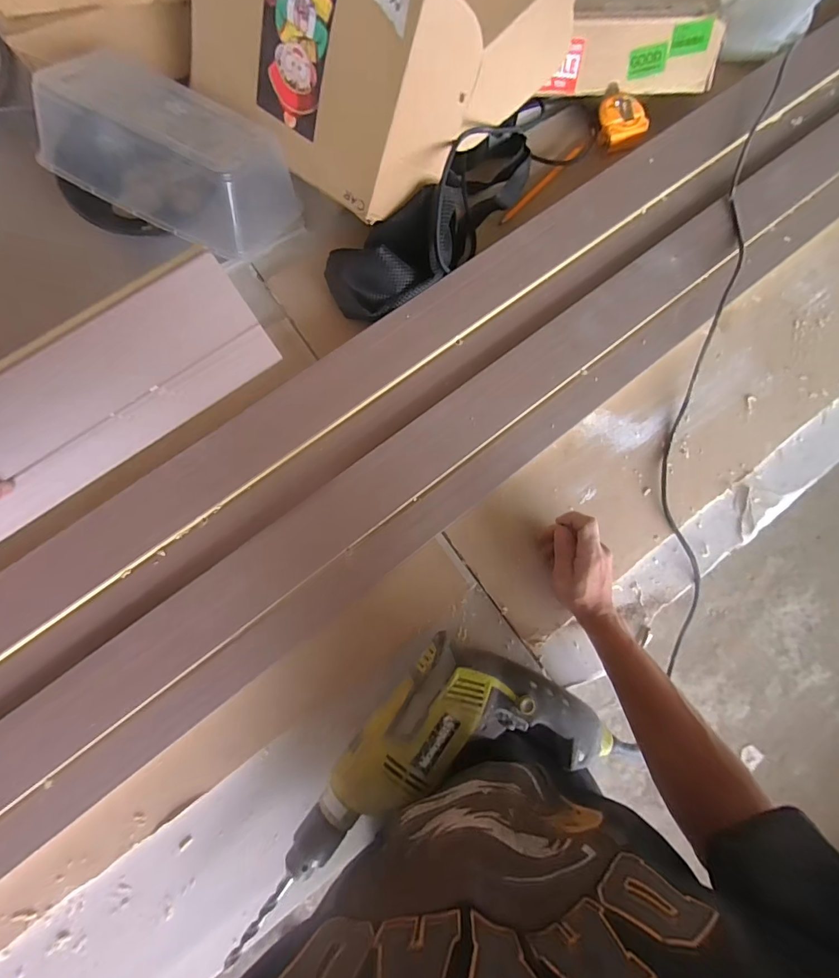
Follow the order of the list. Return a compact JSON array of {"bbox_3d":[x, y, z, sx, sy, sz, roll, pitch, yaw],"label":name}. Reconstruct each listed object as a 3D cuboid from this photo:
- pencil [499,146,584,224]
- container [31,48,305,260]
[{"bbox_3d":[0.170,-0.422,0.580,0.014,0.010,0.176,43,81,1],"label":"pencil"},{"bbox_3d":[-0.269,-0.372,0.479,0.243,0.108,0.159,28,62,-4],"label":"container"}]

